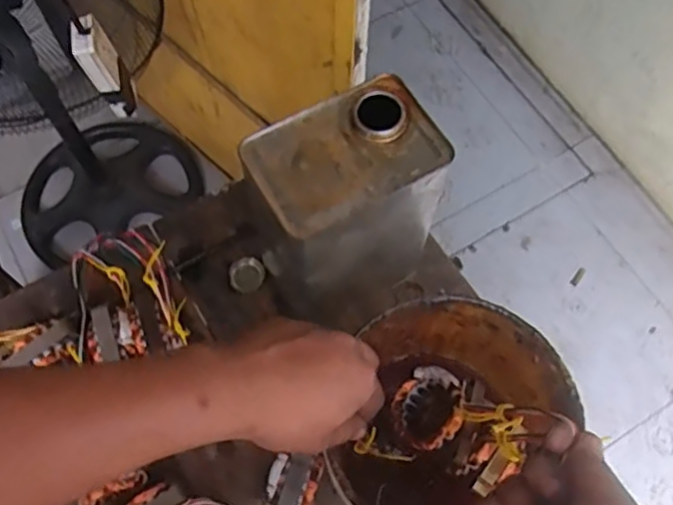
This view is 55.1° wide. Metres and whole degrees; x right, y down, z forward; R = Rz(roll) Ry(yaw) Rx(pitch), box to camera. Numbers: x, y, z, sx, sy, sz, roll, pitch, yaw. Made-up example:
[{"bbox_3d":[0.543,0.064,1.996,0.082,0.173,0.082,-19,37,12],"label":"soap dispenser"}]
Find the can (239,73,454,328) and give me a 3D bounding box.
[{"bbox_3d":[0.007,-0.040,0.633,0.154,0.220,0.111,-29,70,-12],"label":"can"}]

